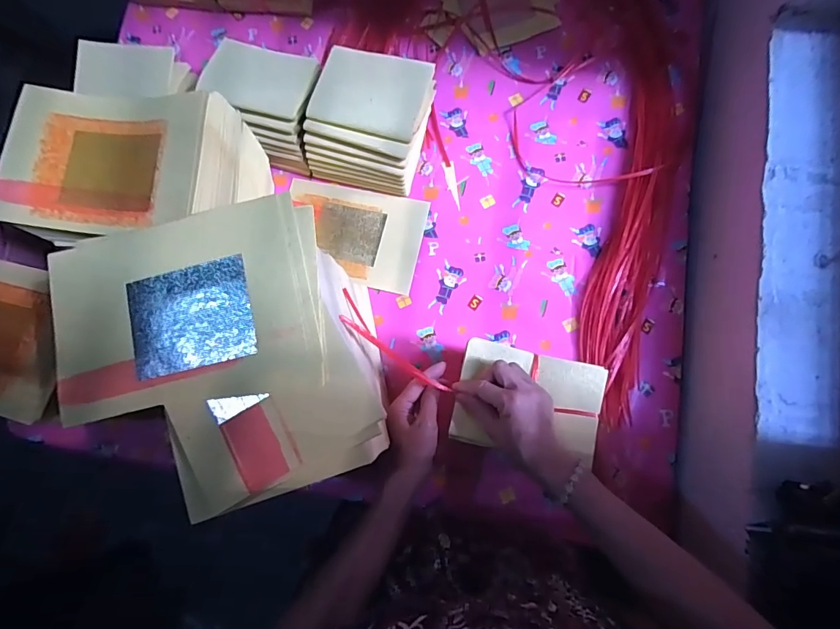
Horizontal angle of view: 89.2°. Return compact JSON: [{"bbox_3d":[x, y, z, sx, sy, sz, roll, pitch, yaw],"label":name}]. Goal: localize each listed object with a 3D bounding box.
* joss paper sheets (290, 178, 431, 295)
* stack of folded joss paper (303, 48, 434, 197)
[{"bbox_3d":[-0.108,-0.127,0.675,0.221,0.011,0.153,11,83,5],"label":"joss paper sheets"},{"bbox_3d":[-0.072,-0.289,0.648,0.166,0.105,0.166,12,83,5],"label":"stack of folded joss paper"}]

